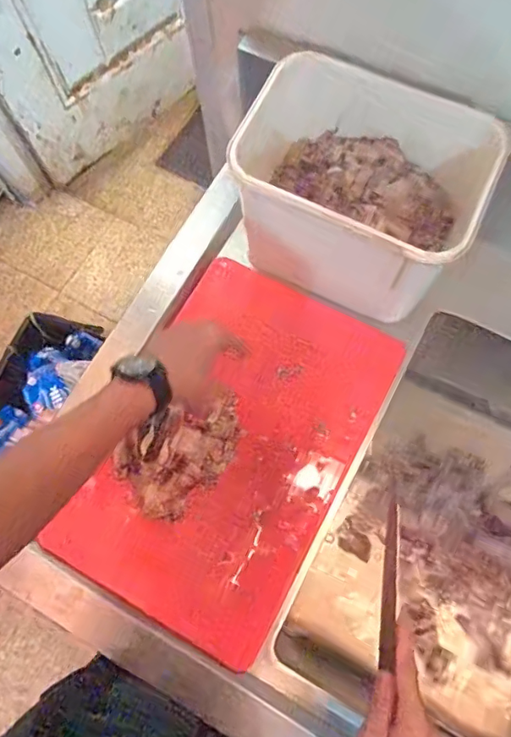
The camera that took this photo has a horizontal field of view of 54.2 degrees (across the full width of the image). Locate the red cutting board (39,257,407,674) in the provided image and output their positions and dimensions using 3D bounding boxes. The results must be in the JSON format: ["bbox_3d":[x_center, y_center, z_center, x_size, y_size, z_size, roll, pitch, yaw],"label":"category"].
[{"bbox_3d":[-0.023,0.093,0.626,0.277,0.026,0.440,29,75,0],"label":"red cutting board"}]

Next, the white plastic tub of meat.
[{"bbox_3d":[0.124,-0.205,0.631,0.271,0.208,0.173,26,75,10],"label":"white plastic tub of meat"}]

